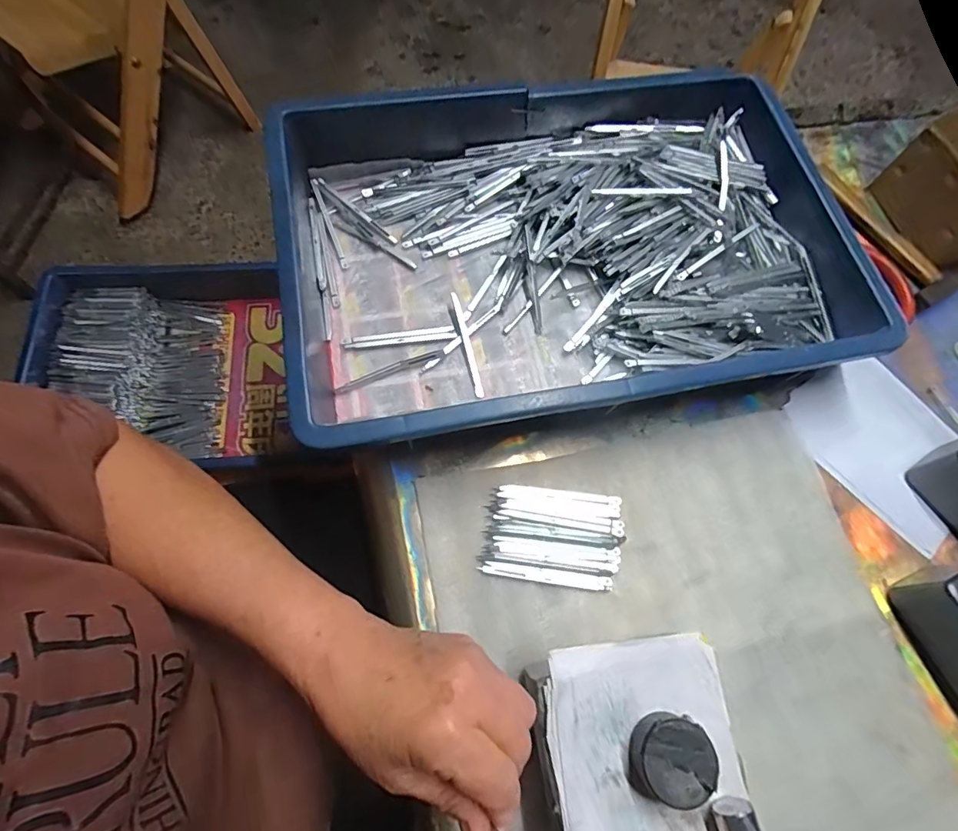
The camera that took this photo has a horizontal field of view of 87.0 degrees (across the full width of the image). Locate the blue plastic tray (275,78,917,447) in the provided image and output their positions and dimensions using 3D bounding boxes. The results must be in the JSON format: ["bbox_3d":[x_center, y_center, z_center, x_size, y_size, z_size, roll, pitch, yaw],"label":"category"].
[{"bbox_3d":[0.068,-0.131,0.408,0.420,0.081,0.280,-10,71,-6],"label":"blue plastic tray"}]

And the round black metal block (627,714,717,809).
[{"bbox_3d":[0.097,0.174,0.259,0.040,0.018,0.040,1,69,-3],"label":"round black metal block"}]

